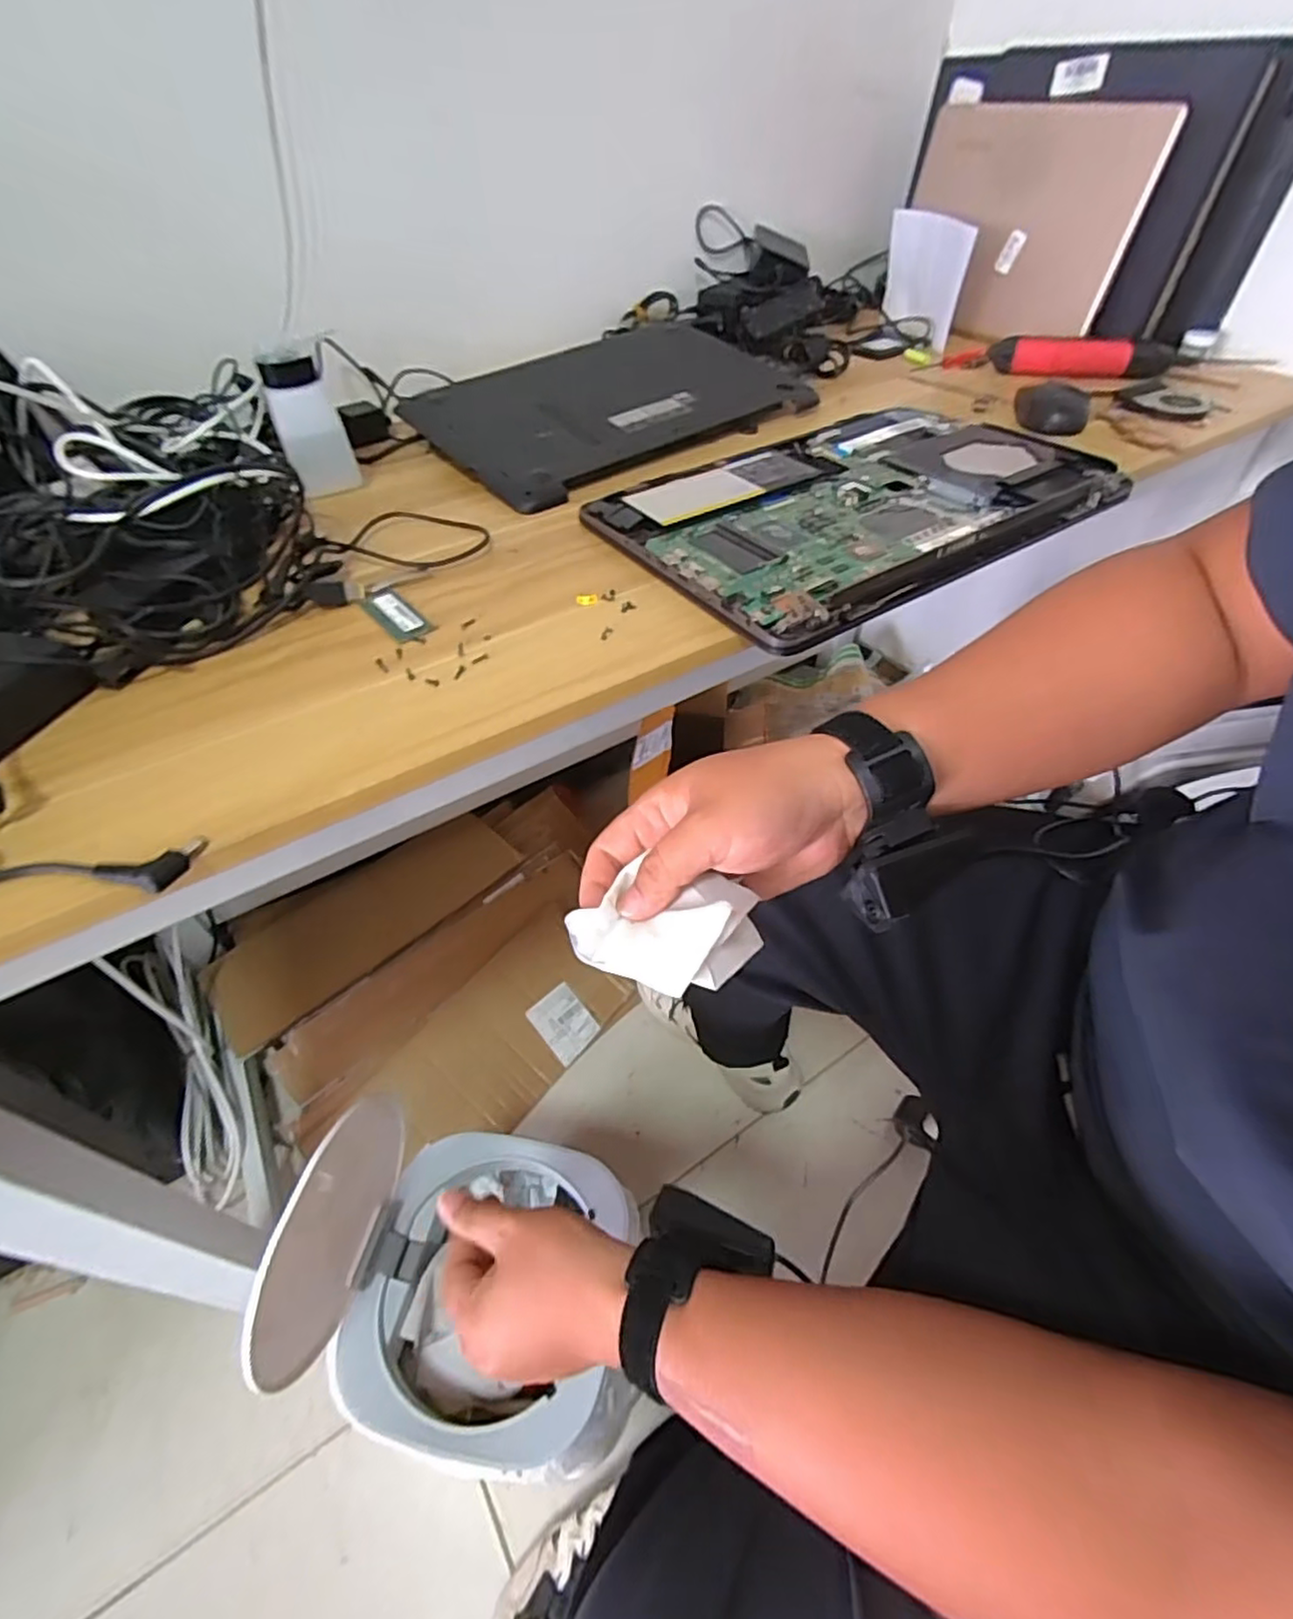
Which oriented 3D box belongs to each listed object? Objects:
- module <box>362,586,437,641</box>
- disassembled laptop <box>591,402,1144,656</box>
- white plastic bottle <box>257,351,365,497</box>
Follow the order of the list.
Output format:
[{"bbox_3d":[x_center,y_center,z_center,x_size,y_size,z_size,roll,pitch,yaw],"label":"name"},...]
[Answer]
[{"bbox_3d":[-0.179,-0.139,0.472,0.026,0.005,0.075,-32,54,-24],"label":"module"},{"bbox_3d":[0.170,-0.246,0.538,0.370,0.034,0.235,-26,52,-20],"label":"disassembled laptop"},{"bbox_3d":[-0.292,-0.333,0.580,0.053,0.099,0.039,-17,49,-13],"label":"white plastic bottle"}]

